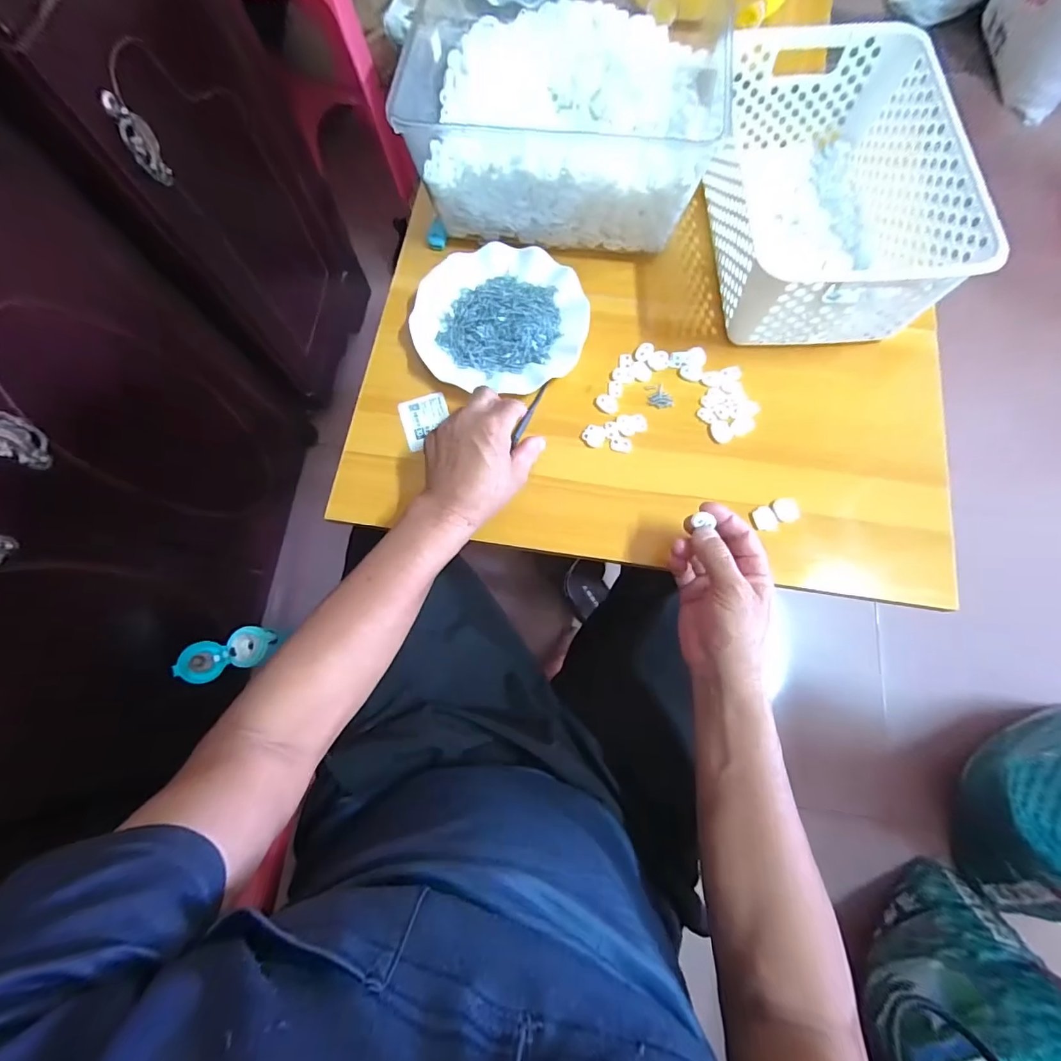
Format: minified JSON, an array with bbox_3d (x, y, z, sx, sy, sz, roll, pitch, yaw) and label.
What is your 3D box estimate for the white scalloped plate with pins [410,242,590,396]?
[{"bbox_3d":[-0.033,-0.226,0.506,0.177,0.018,0.176,-17,75,-3],"label":"white scalloped plate with pins"}]

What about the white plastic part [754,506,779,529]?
[{"bbox_3d":[0.226,-0.012,0.453,0.021,0.006,0.024,-22,75,-5],"label":"white plastic part"}]

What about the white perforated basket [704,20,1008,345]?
[{"bbox_3d":[0.305,-0.347,0.488,0.192,0.114,0.303,1,74,2],"label":"white perforated basket"}]

